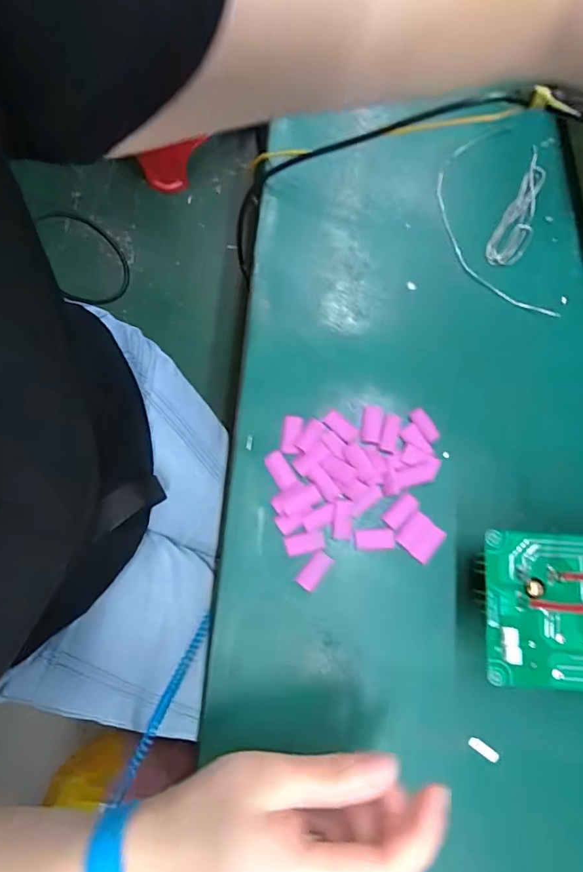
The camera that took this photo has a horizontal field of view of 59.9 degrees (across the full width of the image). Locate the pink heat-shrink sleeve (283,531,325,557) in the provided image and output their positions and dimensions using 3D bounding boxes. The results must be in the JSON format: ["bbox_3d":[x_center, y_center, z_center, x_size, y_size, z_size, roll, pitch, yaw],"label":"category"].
[{"bbox_3d":[0.008,0.069,0.325,0.025,0.004,0.013,-12,78,-3],"label":"pink heat-shrink sleeve"}]

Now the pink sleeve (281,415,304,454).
[{"bbox_3d":[0.000,-0.001,0.337,0.013,0.004,0.025,8,78,1],"label":"pink sleeve"}]

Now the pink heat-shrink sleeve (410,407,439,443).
[{"bbox_3d":[0.090,-0.008,0.340,0.010,0.004,0.025,-34,80,-7],"label":"pink heat-shrink sleeve"}]

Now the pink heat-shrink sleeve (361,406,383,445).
[{"bbox_3d":[0.054,-0.008,0.339,0.013,0.004,0.025,7,78,1],"label":"pink heat-shrink sleeve"}]

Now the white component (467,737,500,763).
[{"bbox_3d":[0.116,0.189,0.304,0.021,0.004,0.007,35,80,7],"label":"white component"}]

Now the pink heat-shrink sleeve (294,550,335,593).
[{"bbox_3d":[0.015,0.087,0.324,0.014,0.004,0.025,38,80,7],"label":"pink heat-shrink sleeve"}]

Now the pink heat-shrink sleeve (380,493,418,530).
[{"bbox_3d":[0.071,0.049,0.329,0.014,0.004,0.024,44,81,8],"label":"pink heat-shrink sleeve"}]

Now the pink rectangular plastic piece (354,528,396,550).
[{"bbox_3d":[0.054,0.067,0.329,0.025,0.004,0.013,-3,78,-1],"label":"pink rectangular plastic piece"}]

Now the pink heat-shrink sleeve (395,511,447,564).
[{"bbox_3d":[0.084,0.066,0.329,0.025,0.004,0.025,40,80,7],"label":"pink heat-shrink sleeve"}]

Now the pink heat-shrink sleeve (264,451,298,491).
[{"bbox_3d":[-0.008,0.023,0.333,0.013,0.004,0.026,-30,80,-7],"label":"pink heat-shrink sleeve"}]

